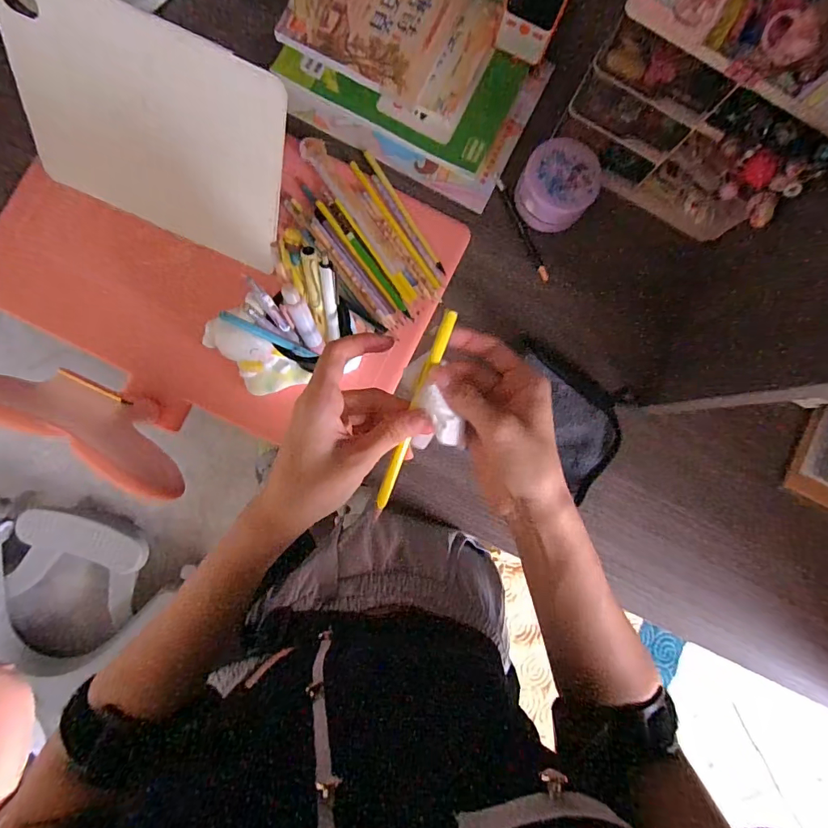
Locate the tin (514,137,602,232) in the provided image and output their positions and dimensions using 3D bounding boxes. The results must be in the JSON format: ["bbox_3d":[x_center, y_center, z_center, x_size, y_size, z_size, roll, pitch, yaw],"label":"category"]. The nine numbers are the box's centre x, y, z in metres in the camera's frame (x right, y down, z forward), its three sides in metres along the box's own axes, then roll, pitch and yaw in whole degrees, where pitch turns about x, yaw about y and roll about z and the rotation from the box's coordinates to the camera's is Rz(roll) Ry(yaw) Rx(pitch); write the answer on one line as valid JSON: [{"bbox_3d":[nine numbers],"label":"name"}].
[{"bbox_3d":[0.162,-0.258,0.517,0.083,0.059,0.086,0,87,-4],"label":"tin"}]

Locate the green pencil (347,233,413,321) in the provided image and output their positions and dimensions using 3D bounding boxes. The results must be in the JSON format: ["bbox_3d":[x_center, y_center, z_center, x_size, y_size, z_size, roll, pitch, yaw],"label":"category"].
[{"bbox_3d":[-0.039,-0.154,0.504,0.008,0.004,0.115,-35,90,-5],"label":"green pencil"}]

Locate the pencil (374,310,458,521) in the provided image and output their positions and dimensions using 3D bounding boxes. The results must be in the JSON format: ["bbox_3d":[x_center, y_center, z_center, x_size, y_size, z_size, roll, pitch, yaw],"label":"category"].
[{"bbox_3d":[-0.001,0.003,0.275,0.009,0.008,0.136,19,103,-3],"label":"pencil"}]

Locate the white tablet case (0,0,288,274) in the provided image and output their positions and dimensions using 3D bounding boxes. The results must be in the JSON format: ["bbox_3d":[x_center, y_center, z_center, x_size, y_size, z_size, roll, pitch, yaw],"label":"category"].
[{"bbox_3d":[-0.252,-0.266,0.431,0.269,0.191,0.016,26,47,0],"label":"white tablet case"}]

